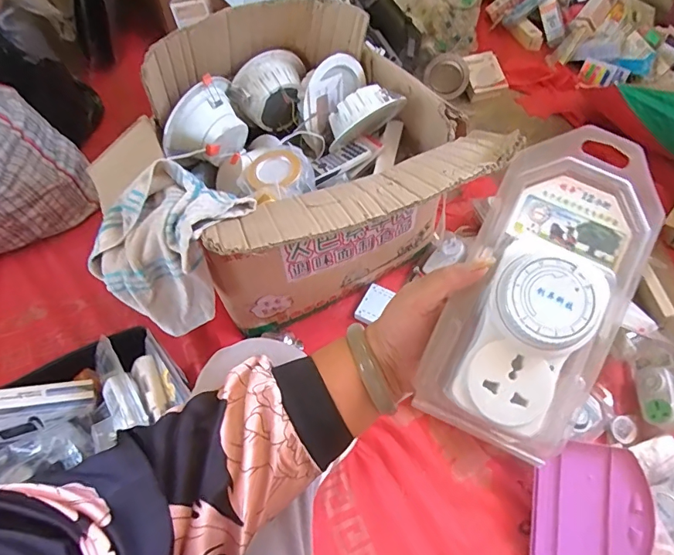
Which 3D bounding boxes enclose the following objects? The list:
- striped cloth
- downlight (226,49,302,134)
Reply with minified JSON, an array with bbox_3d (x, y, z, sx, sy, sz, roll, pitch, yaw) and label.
[{"bbox_3d":[-0.260,-0.051,0.691,0.213,0.195,0.203,35,64,24],"label":"striped cloth"},{"bbox_3d":[-0.130,-0.353,0.871,0.147,0.129,0.077,-12,56,-5],"label":"downlight"}]

